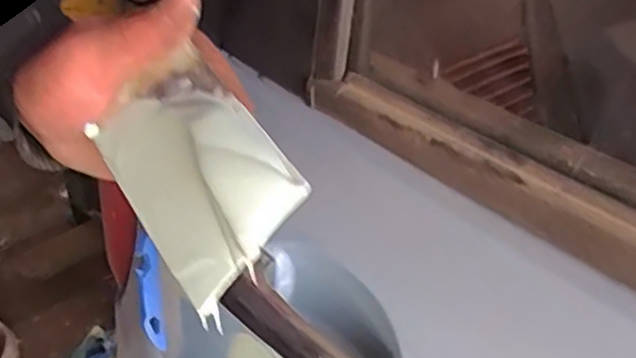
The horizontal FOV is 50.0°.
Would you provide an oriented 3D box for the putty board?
[{"bbox_3d":[-0.059,-0.008,0.300,0.011,0.076,0.116,12,34,-51],"label":"putty board"}]

